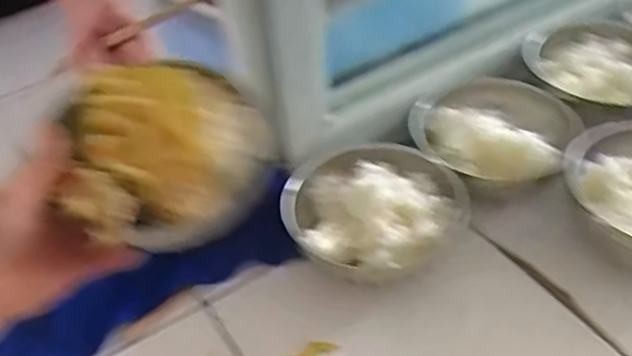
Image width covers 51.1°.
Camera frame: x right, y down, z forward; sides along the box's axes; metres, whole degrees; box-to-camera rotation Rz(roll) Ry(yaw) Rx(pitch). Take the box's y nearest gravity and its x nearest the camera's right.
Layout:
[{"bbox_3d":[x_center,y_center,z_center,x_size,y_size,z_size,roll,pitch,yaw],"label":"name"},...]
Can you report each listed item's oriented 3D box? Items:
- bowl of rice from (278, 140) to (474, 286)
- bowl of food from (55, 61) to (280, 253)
[{"bbox_3d":[0.049,0.039,0.595,0.141,0.080,0.147,-4,42,4],"label":"bowl of rice"},{"bbox_3d":[-0.098,-0.022,0.442,0.131,0.070,0.120,-4,42,4],"label":"bowl of food"}]

